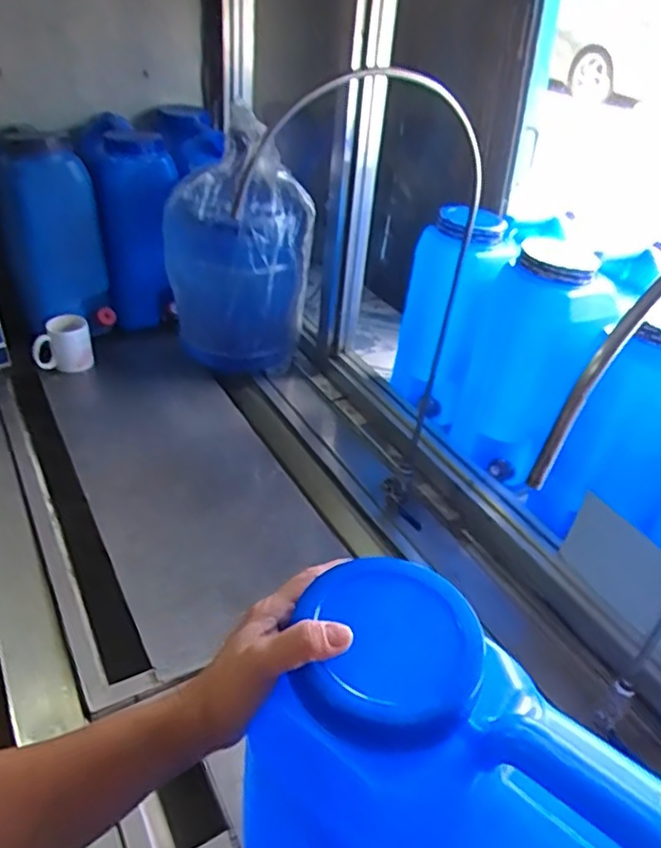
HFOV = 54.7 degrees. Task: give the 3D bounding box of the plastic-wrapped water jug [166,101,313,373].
[{"bbox_3d":[-0.194,-0.340,1.345,0.260,0.493,0.231,17,38,15],"label":"plastic-wrapped water jug"}]

